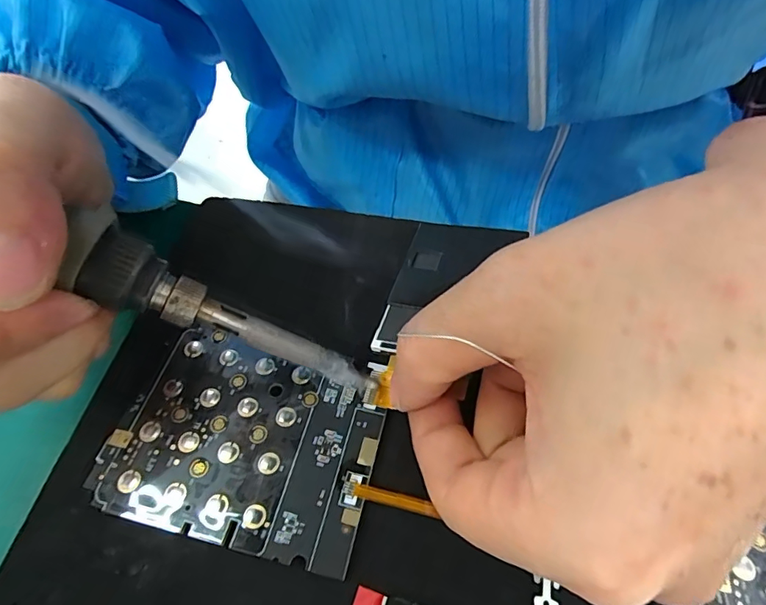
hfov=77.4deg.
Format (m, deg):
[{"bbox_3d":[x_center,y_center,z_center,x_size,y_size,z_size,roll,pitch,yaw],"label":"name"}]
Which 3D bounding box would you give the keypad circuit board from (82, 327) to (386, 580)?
[{"bbox_3d":[-0.040,0.040,0.141,0.073,0.006,0.056,11,59,9],"label":"keypad circuit board"}]

